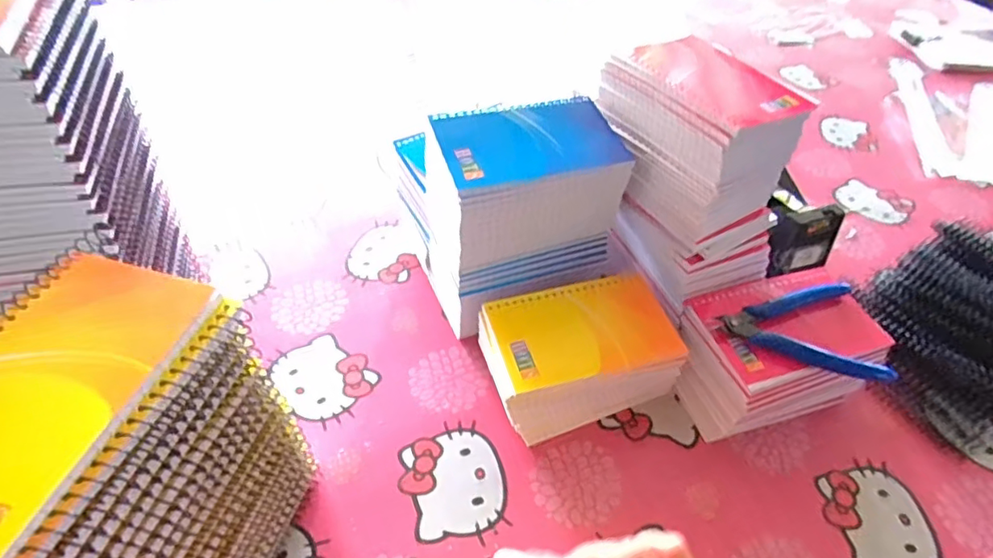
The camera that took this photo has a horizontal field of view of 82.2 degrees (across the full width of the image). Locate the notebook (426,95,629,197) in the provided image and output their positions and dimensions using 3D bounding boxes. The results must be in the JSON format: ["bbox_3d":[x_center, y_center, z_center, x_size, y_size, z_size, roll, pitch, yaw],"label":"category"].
[{"bbox_3d":[0.026,-0.100,0.411,0.132,0.005,0.076,-11,59,-18],"label":"notebook"}]

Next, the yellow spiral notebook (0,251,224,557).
[{"bbox_3d":[-0.187,0.042,0.231,0.081,0.011,0.129,12,46,9],"label":"yellow spiral notebook"}]

